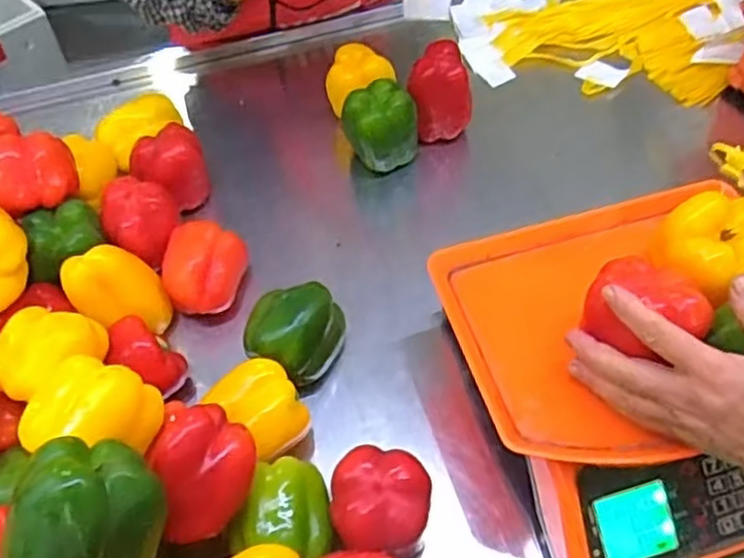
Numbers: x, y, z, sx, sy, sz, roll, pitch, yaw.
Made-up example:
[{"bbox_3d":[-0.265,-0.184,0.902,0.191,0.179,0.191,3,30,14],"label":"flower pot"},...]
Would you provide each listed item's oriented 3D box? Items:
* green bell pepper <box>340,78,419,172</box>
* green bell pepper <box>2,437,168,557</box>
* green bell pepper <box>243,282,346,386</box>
[{"bbox_3d":[0.008,-0.180,0.796,0.073,0.080,0.072,-24,57,-15],"label":"green bell pepper"},{"bbox_3d":[-0.177,0.151,0.439,0.084,0.090,0.099,5,54,6],"label":"green bell pepper"},{"bbox_3d":[-0.072,0.054,0.649,0.075,0.086,0.088,22,57,17],"label":"green bell pepper"}]

